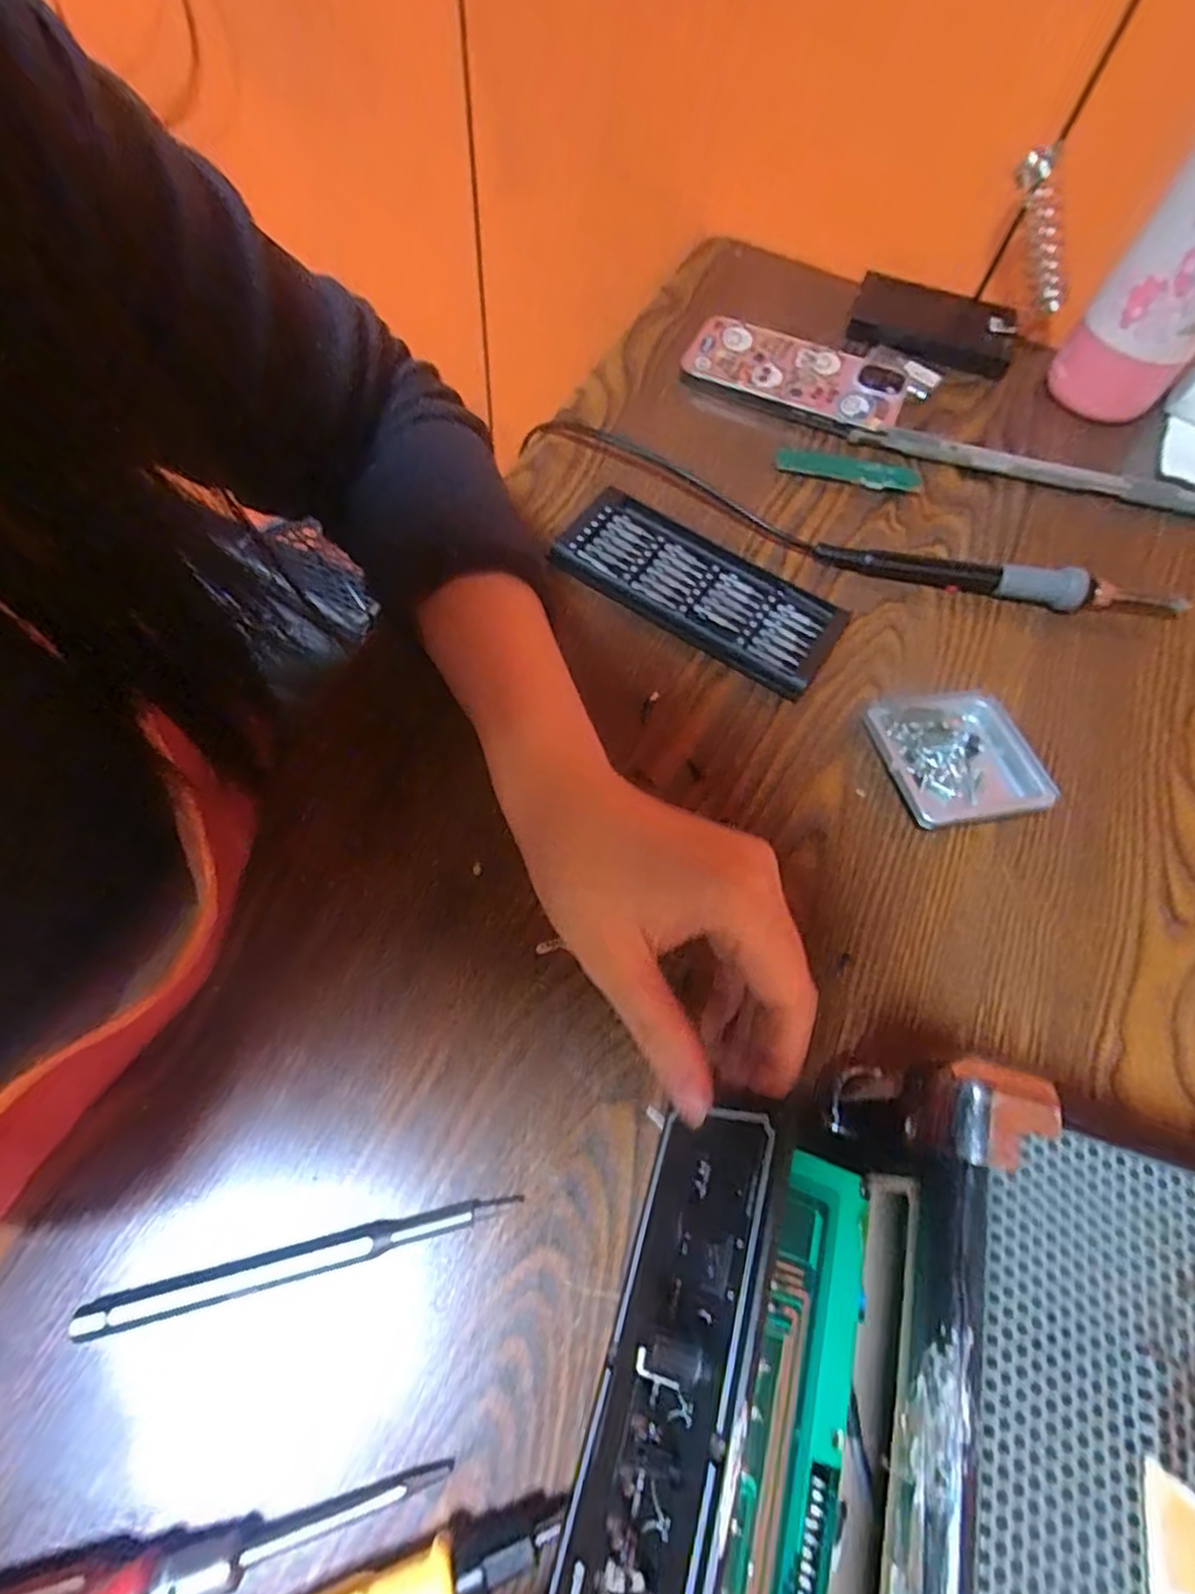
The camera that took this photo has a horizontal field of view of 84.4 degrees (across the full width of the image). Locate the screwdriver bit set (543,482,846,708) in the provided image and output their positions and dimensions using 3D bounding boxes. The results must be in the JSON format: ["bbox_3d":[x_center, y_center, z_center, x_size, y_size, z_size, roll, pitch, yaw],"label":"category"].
[{"bbox_3d":[0.054,-0.112,0.353,0.150,0.021,0.060,32,67,12],"label":"screwdriver bit set"}]

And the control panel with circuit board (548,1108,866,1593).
[{"bbox_3d":[0.032,0.161,0.167,0.060,0.049,0.137,16,64,6],"label":"control panel with circuit board"}]

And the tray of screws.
[{"bbox_3d":[0.170,-0.018,0.315,0.067,0.015,0.068,-9,65,-6],"label":"tray of screws"}]

